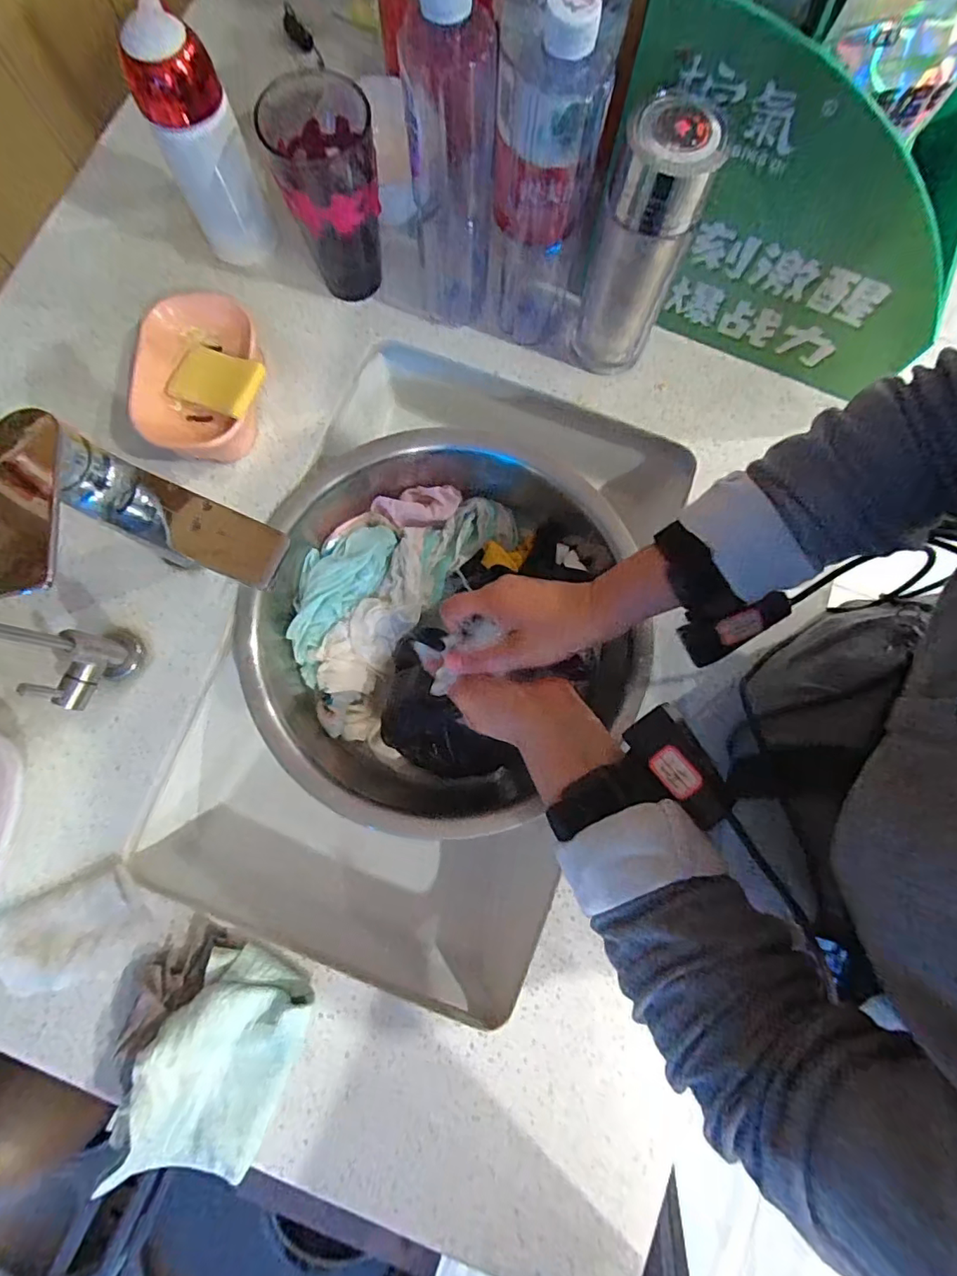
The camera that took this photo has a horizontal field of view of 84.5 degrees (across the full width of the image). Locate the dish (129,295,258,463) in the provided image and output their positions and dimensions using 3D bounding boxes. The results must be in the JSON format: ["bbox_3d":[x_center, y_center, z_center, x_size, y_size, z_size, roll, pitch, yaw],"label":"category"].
[{"bbox_3d":[-0.251,-0.231,0.475,0.096,0.053,0.143,-2,80,-2],"label":"dish"}]

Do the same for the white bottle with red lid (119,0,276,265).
[{"bbox_3d":[-0.229,-0.408,0.450,0.064,0.163,0.059,-23,81,-5],"label":"white bottle with red lid"}]

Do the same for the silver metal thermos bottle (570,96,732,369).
[{"bbox_3d":[0.127,-0.307,0.425,0.067,0.189,0.072,18,80,2],"label":"silver metal thermos bottle"}]

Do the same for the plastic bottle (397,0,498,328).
[{"bbox_3d":[-0.020,-0.362,0.412,0.062,0.233,0.055,1,79,-1],"label":"plastic bottle"}]

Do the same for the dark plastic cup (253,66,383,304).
[{"bbox_3d":[-0.125,-0.378,0.463,0.082,0.132,0.093,-6,80,-3],"label":"dark plastic cup"}]

